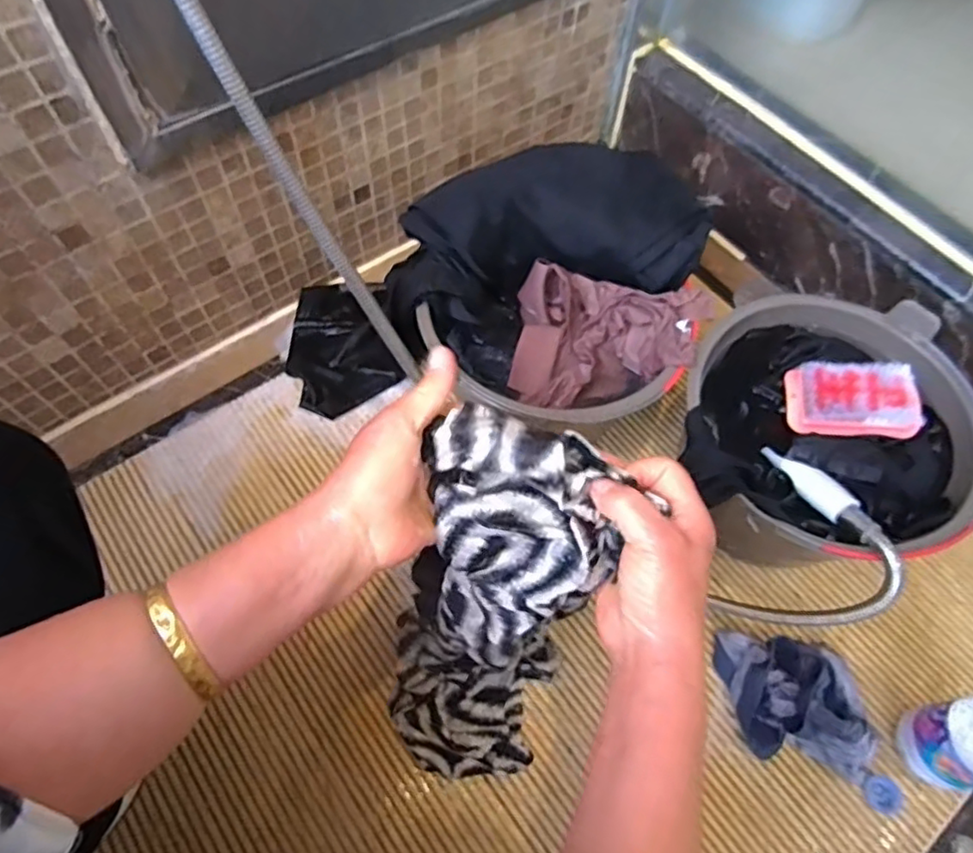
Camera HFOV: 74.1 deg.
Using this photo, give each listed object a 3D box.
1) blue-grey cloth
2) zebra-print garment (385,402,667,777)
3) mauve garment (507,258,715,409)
[{"bbox_3d":[0.296,0.259,0.612,0.132,0.070,0.119,7,62,1],"label":"blue-grey cloth"},{"bbox_3d":[0.001,0.146,0.488,0.127,0.375,0.109,18,47,7],"label":"zebra-print garment"},{"bbox_3d":[0.117,-0.082,0.659,0.188,0.076,0.146,14,62,4],"label":"mauve garment"}]

